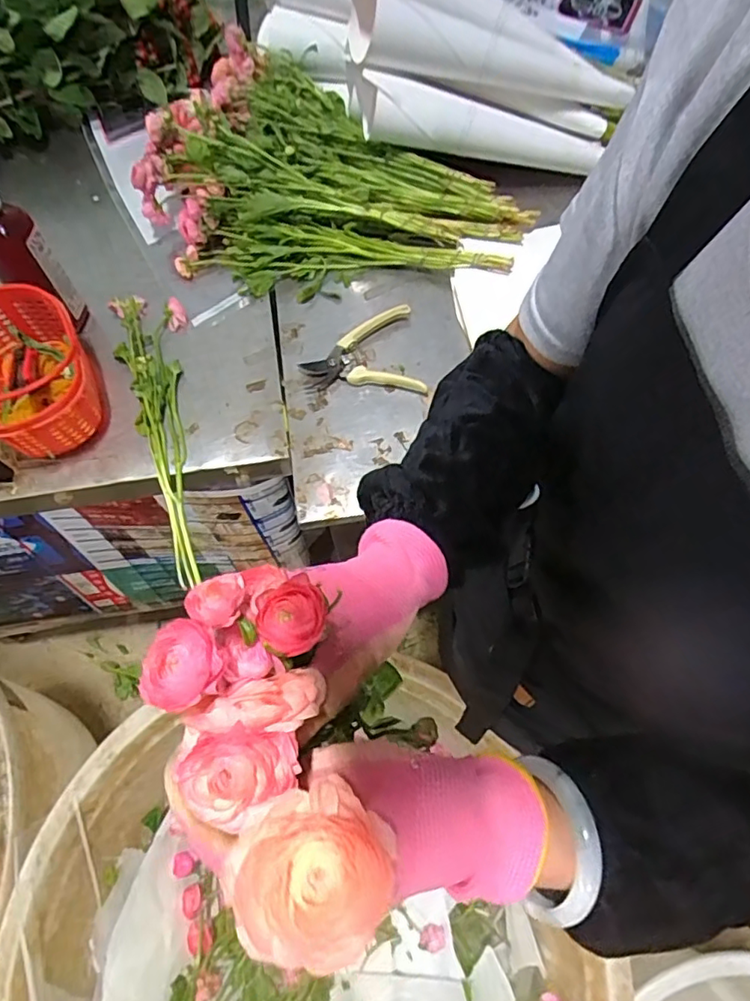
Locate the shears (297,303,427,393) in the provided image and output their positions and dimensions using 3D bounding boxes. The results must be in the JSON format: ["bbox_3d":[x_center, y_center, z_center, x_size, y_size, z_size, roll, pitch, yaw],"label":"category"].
[{"bbox_3d":[-0.019,-0.182,0.722,0.147,0.027,0.128,-10,67,-2],"label":"shears"}]

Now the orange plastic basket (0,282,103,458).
[{"bbox_3d":[-0.409,-0.146,0.674,0.134,0.096,0.203,-21,68,-7],"label":"orange plastic basket"}]

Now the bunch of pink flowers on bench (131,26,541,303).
[{"bbox_3d":[-0.084,-0.440,0.783,0.575,0.132,0.351,26,70,12],"label":"bunch of pink flowers on bench"}]

